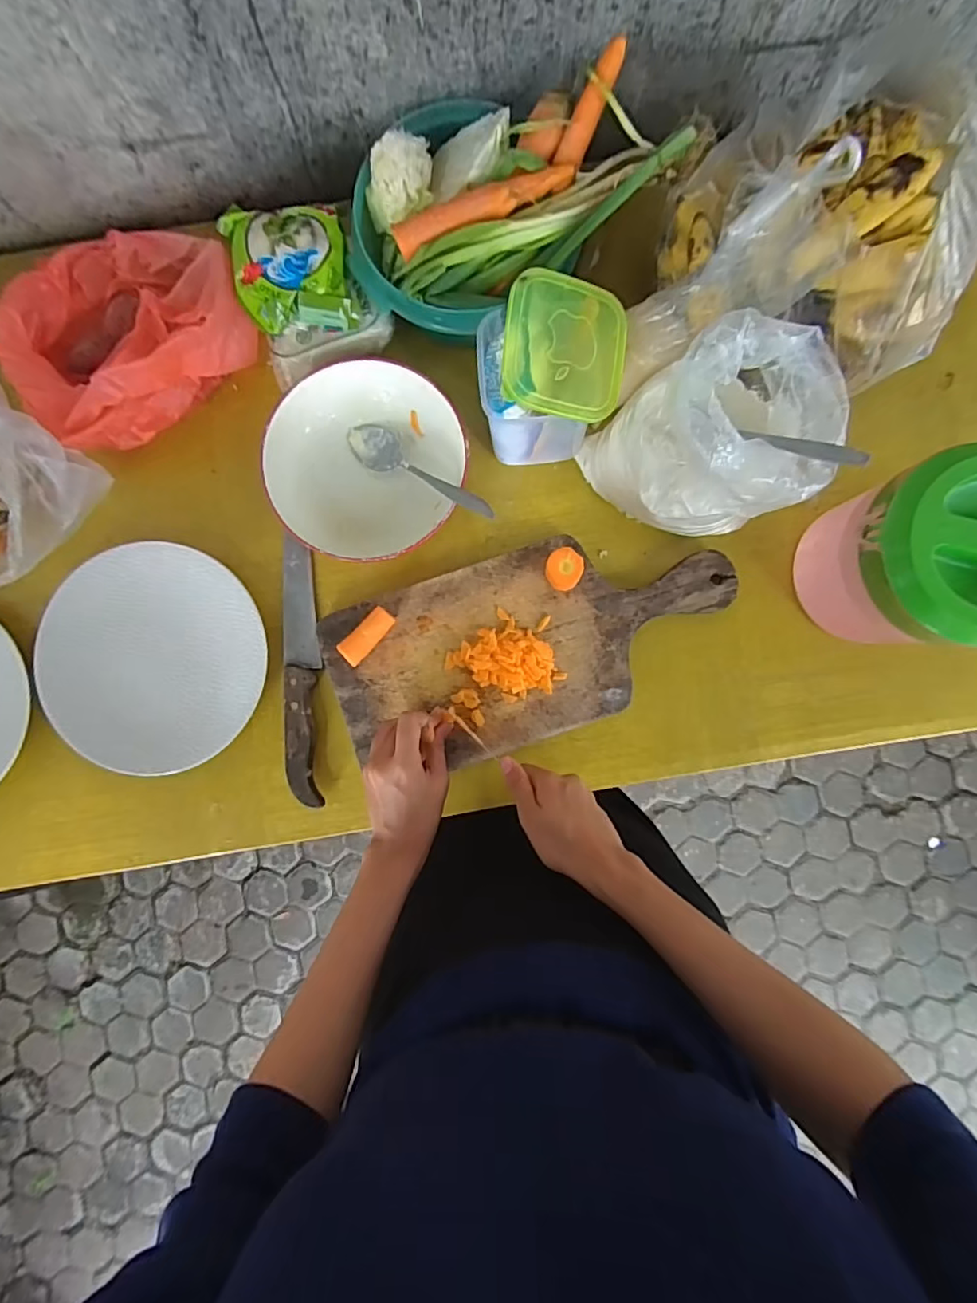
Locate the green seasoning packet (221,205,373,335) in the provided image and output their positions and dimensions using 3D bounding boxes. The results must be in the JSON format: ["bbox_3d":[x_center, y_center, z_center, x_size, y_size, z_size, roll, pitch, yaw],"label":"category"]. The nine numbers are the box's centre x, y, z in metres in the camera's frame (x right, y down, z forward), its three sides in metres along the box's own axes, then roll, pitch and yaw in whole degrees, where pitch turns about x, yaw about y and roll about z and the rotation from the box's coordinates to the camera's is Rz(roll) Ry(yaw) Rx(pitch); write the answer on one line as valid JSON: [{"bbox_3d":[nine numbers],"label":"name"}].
[{"bbox_3d":[-0.165,-0.322,0.475,0.094,0.038,0.106,-14,89,0],"label":"green seasoning packet"}]

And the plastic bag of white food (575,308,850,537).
[{"bbox_3d":[0.172,-0.156,0.440,0.137,0.156,0.121,-26,89,0],"label":"plastic bag of white food"}]

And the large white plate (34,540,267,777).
[{"bbox_3d":[-0.300,0.007,0.503,0.193,0.013,0.198,0,94,0],"label":"large white plate"}]

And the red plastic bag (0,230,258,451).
[{"bbox_3d":[-0.321,-0.283,0.490,0.203,0.074,0.158,-41,89,0],"label":"red plastic bag"}]

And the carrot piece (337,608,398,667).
[{"bbox_3d":[-0.107,-0.014,0.501,0.023,0.021,0.054,41,93,-3],"label":"carrot piece"}]

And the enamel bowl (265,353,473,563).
[{"bbox_3d":[-0.106,-0.169,0.508,0.165,0.058,0.168,0,89,0],"label":"enamel bowl"}]

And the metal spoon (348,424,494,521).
[{"bbox_3d":[-0.062,-0.159,0.495,0.166,0.020,0.037,35,93,27],"label":"metal spoon"}]

